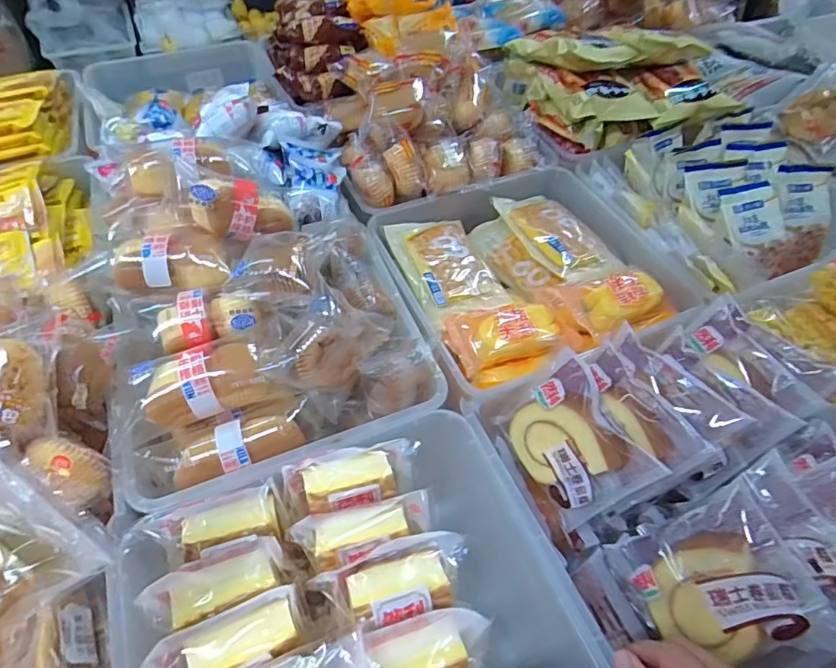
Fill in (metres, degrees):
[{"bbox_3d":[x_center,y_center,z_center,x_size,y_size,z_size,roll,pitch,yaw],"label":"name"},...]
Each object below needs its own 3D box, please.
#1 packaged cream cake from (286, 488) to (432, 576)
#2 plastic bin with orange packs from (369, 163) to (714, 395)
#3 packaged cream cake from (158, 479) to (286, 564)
[{"bbox_3d":[-0.041,0.156,0.404,0.106,0.041,0.044,-12,52,-10],"label":"packaged cream cake"},{"bbox_3d":[0.115,-0.071,0.577,0.256,0.092,0.298,-18,54,-15],"label":"plastic bin with orange packs"},{"bbox_3d":[-0.150,0.152,0.408,0.083,0.032,0.044,-11,52,-10],"label":"packaged cream cake"}]

